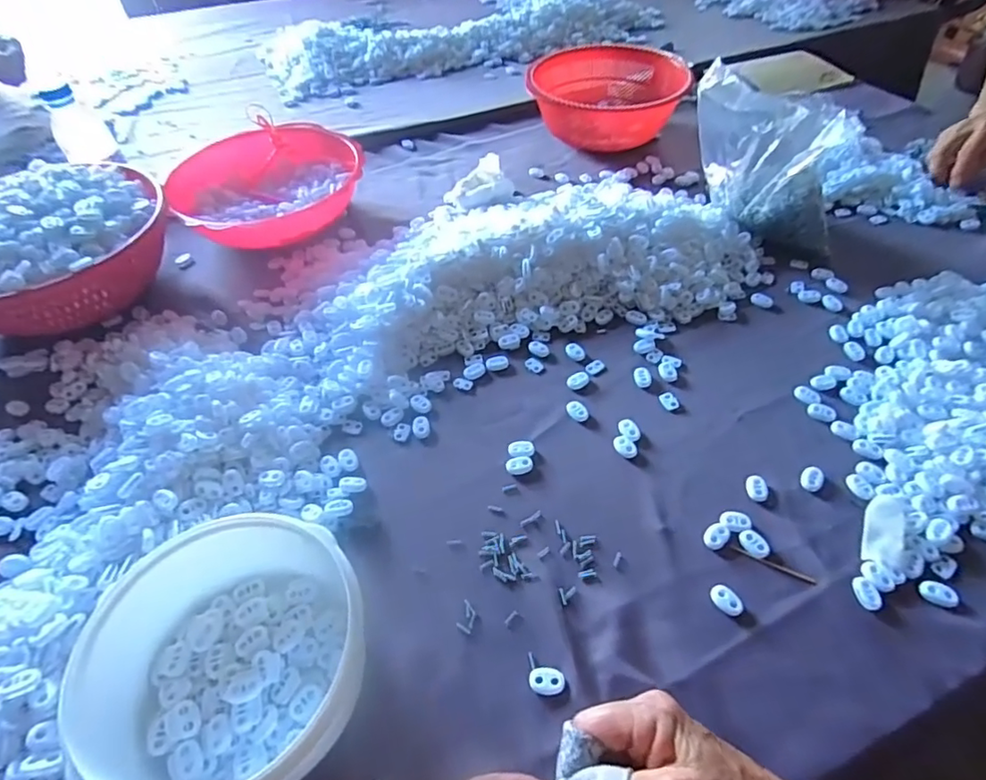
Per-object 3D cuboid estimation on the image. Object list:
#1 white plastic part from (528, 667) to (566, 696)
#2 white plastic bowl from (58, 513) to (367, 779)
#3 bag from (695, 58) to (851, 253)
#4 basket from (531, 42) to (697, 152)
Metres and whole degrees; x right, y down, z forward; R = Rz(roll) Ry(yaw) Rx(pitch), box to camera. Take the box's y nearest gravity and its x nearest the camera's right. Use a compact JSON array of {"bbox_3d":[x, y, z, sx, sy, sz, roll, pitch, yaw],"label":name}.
[{"bbox_3d":[0.036,0.193,0.372,0.024,0.004,0.016,5,51,7],"label":"white plastic part"},{"bbox_3d":[-0.167,0.166,0.356,0.158,0.075,0.155,-1,51,2],"label":"white plastic bowl"},{"bbox_3d":[0.305,-0.252,0.626,0.183,0.167,0.067,33,59,26],"label":"bag"},{"bbox_3d":[0.181,-0.460,0.868,0.204,0.072,0.180,16,53,15],"label":"basket"}]

